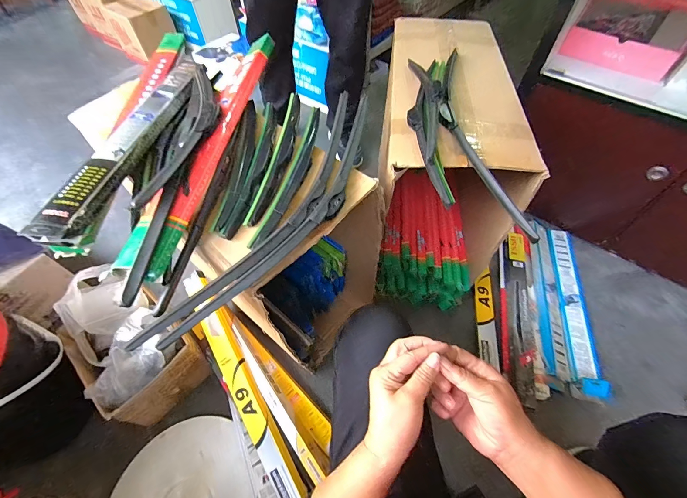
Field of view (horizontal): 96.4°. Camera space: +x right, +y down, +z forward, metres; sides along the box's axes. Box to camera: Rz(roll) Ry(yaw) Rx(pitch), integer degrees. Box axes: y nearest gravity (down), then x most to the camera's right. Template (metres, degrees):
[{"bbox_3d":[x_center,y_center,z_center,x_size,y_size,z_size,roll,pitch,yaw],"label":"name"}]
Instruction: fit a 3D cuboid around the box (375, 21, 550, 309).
[{"bbox_3d":[0.250,-0.216,0.875,0.284,0.518,0.742,6,55,5],"label":"box"}]

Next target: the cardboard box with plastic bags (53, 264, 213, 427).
[{"bbox_3d":[-0.518,0.229,0.747,0.281,0.219,0.218,37,64,24],"label":"cardboard box with plastic bags"}]

